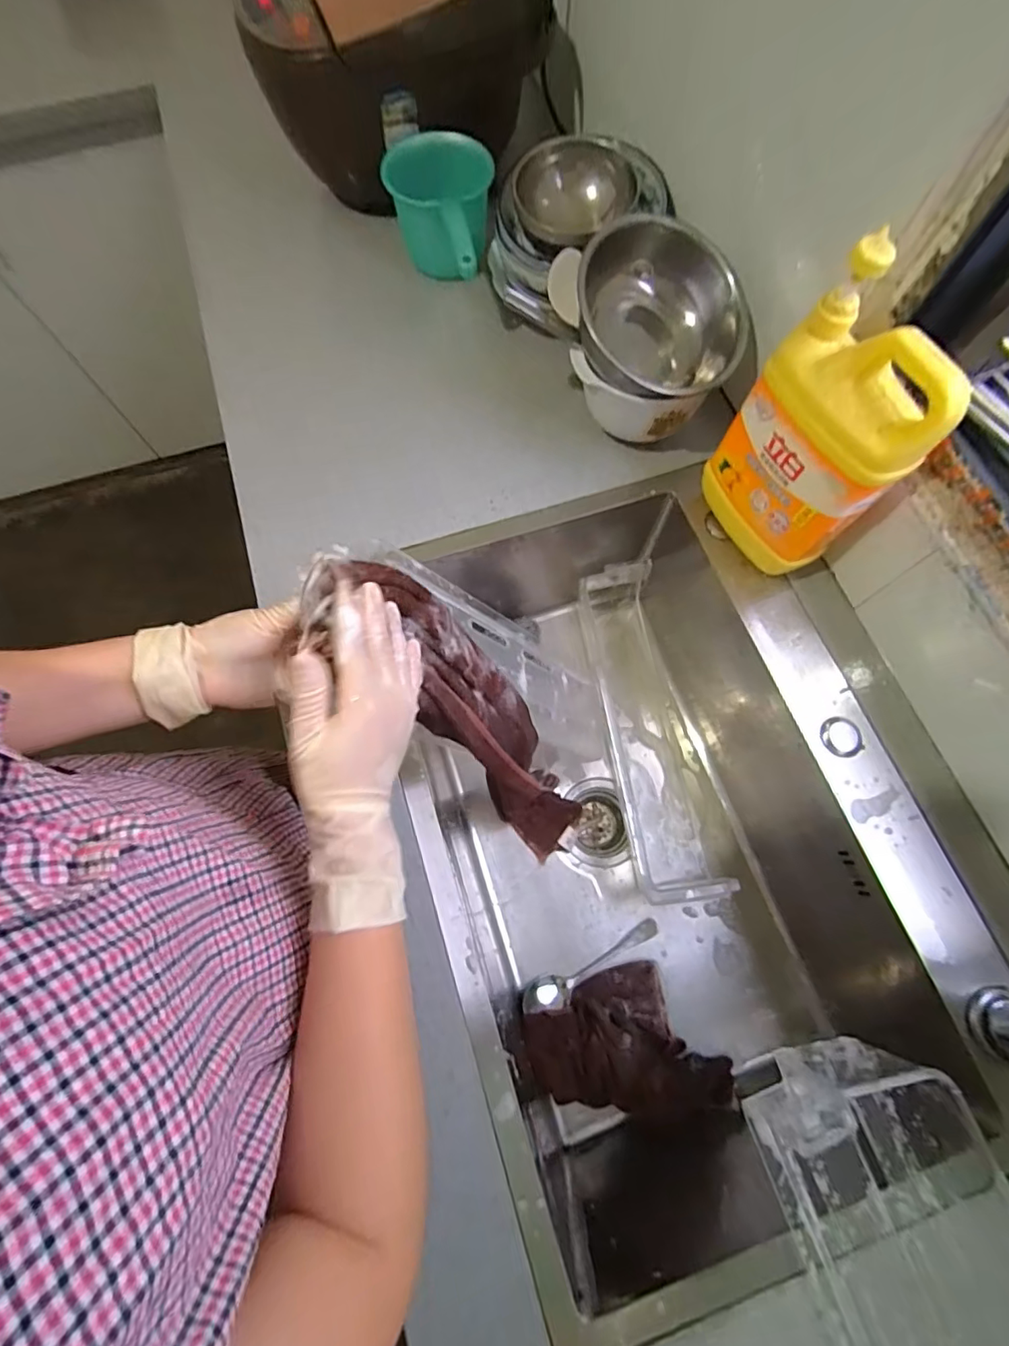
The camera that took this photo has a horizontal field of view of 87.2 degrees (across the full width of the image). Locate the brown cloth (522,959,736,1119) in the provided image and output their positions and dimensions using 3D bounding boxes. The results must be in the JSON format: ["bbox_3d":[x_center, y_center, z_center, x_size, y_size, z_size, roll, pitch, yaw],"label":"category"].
[{"bbox_3d":[0.131,0.412,0.590,0.201,0.047,0.133,-12,72,-3],"label":"brown cloth"}]

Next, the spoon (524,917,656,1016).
[{"bbox_3d":[0.106,0.346,0.619,0.180,0.035,0.033,-23,73,-7],"label":"spoon"}]

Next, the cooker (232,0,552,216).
[{"bbox_3d":[-0.144,-0.768,0.698,0.314,0.211,0.235,-33,74,-10],"label":"cooker"}]

